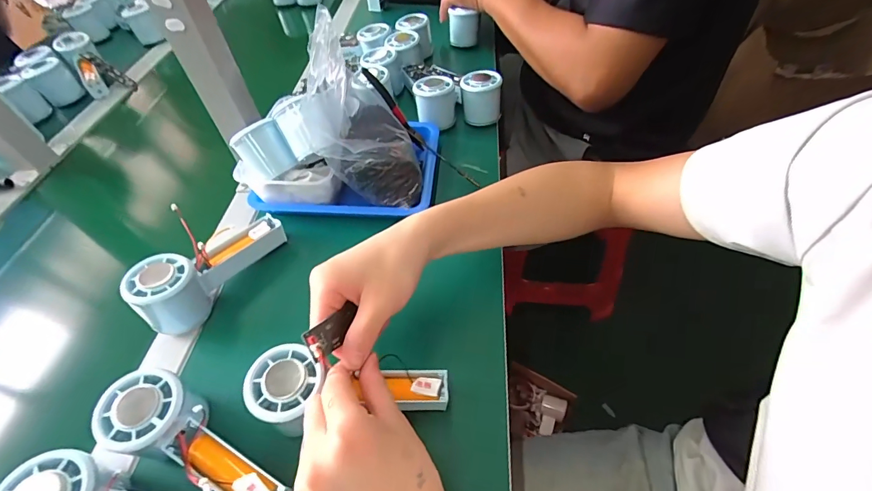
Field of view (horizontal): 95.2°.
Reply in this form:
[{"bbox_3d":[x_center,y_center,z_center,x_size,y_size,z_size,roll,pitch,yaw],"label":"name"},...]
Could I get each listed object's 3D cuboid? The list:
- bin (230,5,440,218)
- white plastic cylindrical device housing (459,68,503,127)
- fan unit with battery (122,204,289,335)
[{"bbox_3d":[-0.114,-0.147,0.457,0.205,0.150,0.169,0,51,5],"label":"bin"},{"bbox_3d":[0.064,-0.209,0.566,0.053,0.054,0.052,-2,51,3],"label":"white plastic cylindrical device housing"},{"bbox_3d":[-0.232,0.014,0.406,0.050,0.060,0.149,24,57,22],"label":"fan unit with battery"}]

